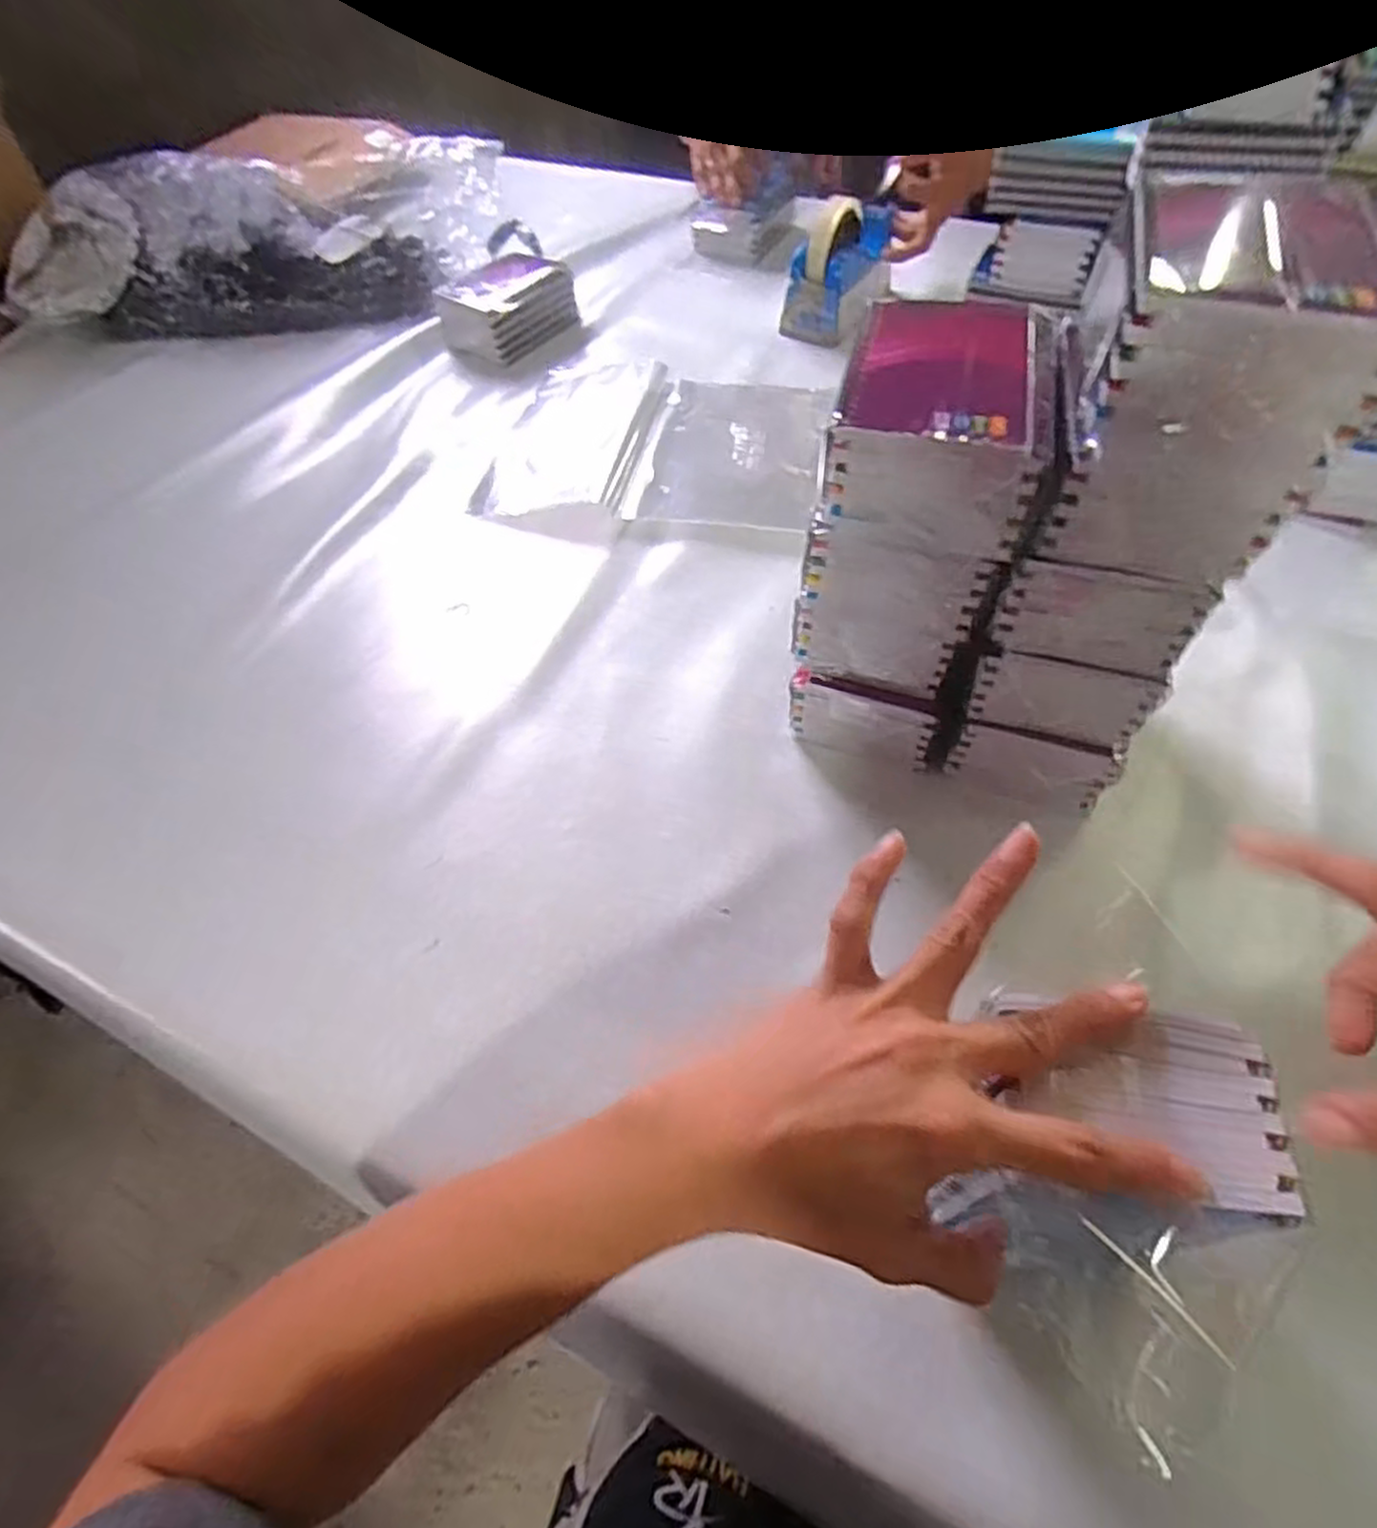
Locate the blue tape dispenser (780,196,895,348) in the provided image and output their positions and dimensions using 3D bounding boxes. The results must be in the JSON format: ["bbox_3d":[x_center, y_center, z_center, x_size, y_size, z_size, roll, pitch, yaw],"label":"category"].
[{"bbox_3d":[0.170,-0.558,0.832,0.074,0.104,0.156,24,59,19],"label":"blue tape dispenser"}]

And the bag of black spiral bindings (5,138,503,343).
[{"bbox_3d":[-0.482,-0.609,0.877,0.527,0.153,0.211,-9,54,-3],"label":"bag of black spiral bindings"}]

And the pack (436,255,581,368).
[{"bbox_3d":[-0.199,-0.505,0.841,0.083,0.061,0.135,35,63,24],"label":"pack"}]

